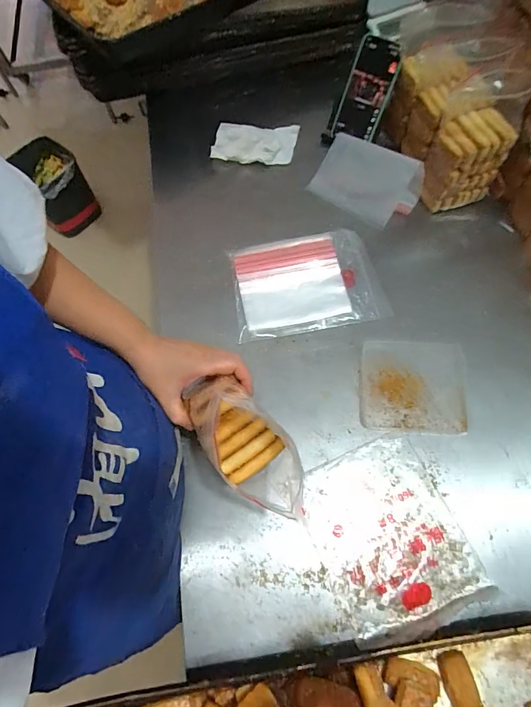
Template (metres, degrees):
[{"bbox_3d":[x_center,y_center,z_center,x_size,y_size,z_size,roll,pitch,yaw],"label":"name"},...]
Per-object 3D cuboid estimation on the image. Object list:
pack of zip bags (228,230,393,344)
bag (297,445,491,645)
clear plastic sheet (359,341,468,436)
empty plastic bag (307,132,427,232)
[{"bbox_3d":[0.065,-0.112,0.619,0.218,0.026,0.155,-10,67,-1],"label":"pack of zip bags"},{"bbox_3d":[0.149,0.223,0.492,0.170,0.007,0.201,-23,68,-7],"label":"bag"},{"bbox_3d":[0.206,0.045,0.553,0.140,0.014,0.129,4,68,5],"label":"clear plastic sheet"},{"bbox_3d":[0.165,-0.300,0.670,0.183,0.063,0.106,42,75,17],"label":"empty plastic bag"}]

